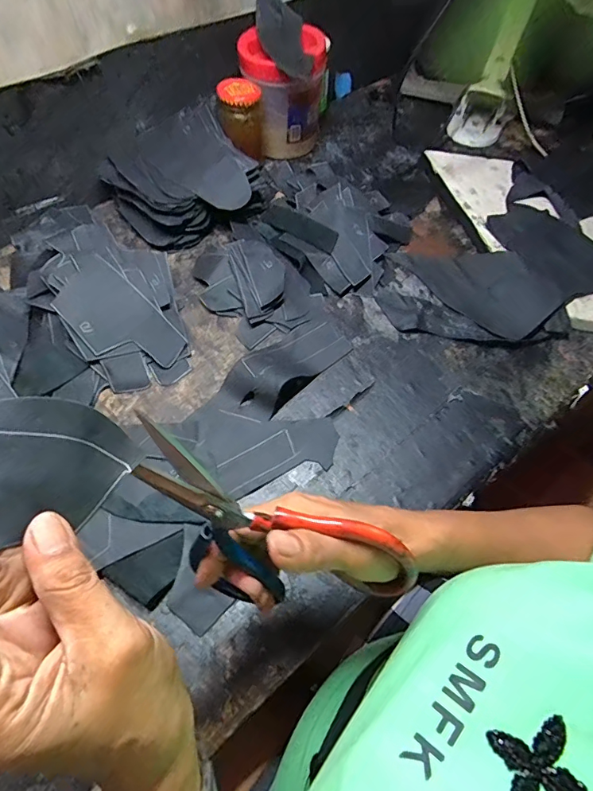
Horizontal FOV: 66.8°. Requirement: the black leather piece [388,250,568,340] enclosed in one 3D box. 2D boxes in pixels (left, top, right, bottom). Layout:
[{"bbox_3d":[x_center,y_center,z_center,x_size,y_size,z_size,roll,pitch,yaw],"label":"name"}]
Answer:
[{"bbox_3d":[0.228,-0.151,0.571,0.105,0.027,0.191,-36,67,-20],"label":"black leather piece"}]

